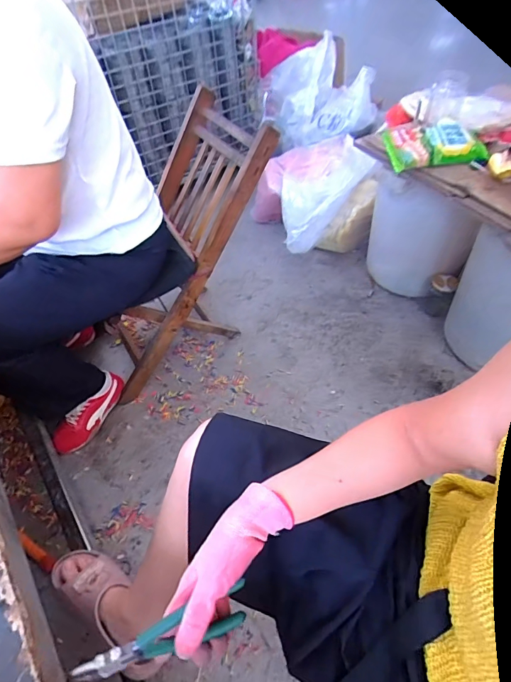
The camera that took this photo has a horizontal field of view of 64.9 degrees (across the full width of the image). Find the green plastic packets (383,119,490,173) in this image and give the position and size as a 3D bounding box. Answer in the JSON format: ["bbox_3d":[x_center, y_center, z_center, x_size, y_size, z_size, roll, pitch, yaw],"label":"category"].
[{"bbox_3d":[0.448,-0.492,1.001,0.231,0.064,0.125,-10,51,-3],"label":"green plastic packets"}]

